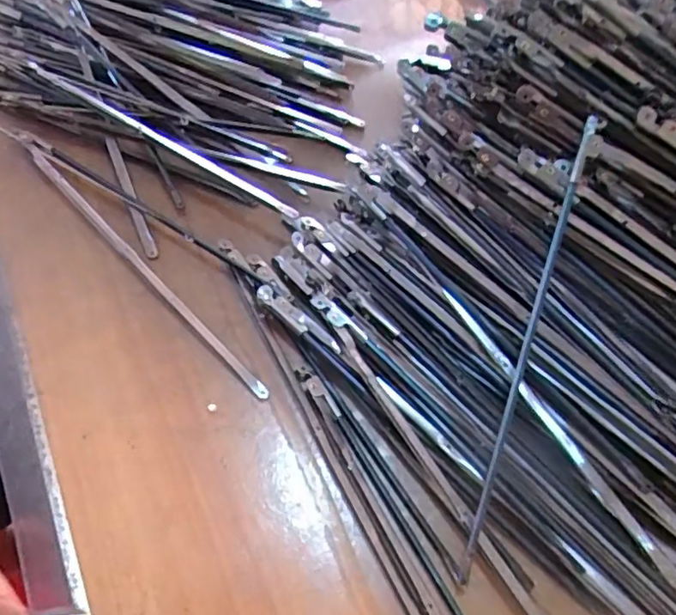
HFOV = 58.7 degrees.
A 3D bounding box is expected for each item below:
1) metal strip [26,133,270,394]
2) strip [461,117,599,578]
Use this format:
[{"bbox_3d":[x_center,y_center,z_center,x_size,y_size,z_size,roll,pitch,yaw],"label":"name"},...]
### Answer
[{"bbox_3d":[-0.092,-0.024,0.269,0.006,0.009,0.181,-38,67,-25],"label":"metal strip"},{"bbox_3d":[0.067,0.012,0.213,0.004,0.005,0.169,17,85,6],"label":"strip"}]

